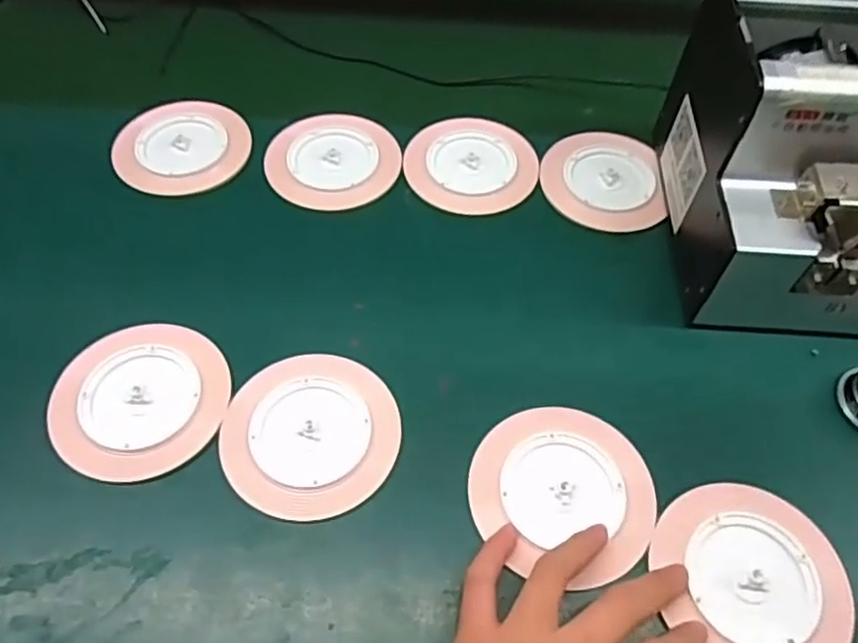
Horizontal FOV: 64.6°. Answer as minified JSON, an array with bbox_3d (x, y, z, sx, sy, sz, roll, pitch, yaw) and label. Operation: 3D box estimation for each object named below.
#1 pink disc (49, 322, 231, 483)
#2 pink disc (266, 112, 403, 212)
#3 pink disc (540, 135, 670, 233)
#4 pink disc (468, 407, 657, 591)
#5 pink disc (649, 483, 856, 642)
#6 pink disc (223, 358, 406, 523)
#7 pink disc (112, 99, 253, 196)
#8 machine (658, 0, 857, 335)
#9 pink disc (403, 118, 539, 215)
[{"bbox_3d":[-0.170,0.045,0.400,0.097,0.010,0.096,0,56,-1],"label":"pink disc"},{"bbox_3d":[-0.072,-0.123,0.515,0.098,0.013,0.086,-7,56,-6],"label":"pink disc"},{"bbox_3d":[0.130,-0.107,0.513,0.088,0.008,0.096,0,56,-1],"label":"pink disc"},{"bbox_3d":[0.074,0.094,0.378,0.099,0.007,0.095,0,56,-1],"label":"pink disc"},{"bbox_3d":[0.169,0.135,0.353,0.094,0.008,0.098,0,56,-1],"label":"pink disc"},{"bbox_3d":[-0.068,0.064,0.394,0.101,0.005,0.096,0,56,-1],"label":"pink disc"},{"bbox_3d":[-0.191,-0.135,0.523,0.099,0.015,0.091,0,56,-1],"label":"pink disc"},{"bbox_3d":[0.235,-0.100,0.425,0.127,0.146,0.171,3,56,1],"label":"machine"},{"bbox_3d":[0.032,-0.121,0.519,0.096,0.008,0.094,0,56,-1],"label":"pink disc"}]

